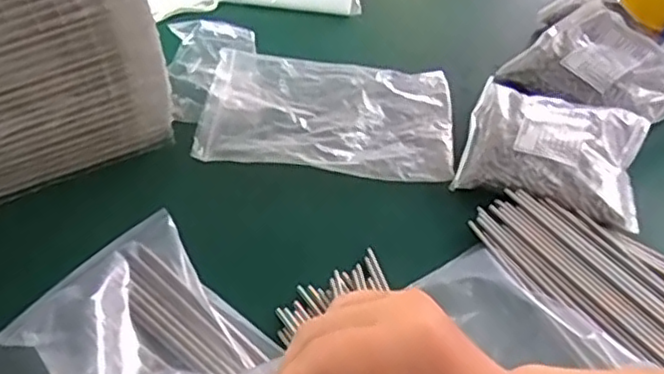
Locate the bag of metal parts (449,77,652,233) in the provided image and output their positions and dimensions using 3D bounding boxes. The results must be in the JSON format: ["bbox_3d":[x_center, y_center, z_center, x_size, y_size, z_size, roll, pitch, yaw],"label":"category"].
[{"bbox_3d":[0.259,-0.052,0.778,0.197,0.035,0.181,17,47,11],"label":"bag of metal parts"}]

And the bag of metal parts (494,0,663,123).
[{"bbox_3d":[0.356,-0.154,0.880,0.174,0.062,0.195,-31,57,-30],"label":"bag of metal parts"}]

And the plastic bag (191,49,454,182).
[{"bbox_3d":[-0.002,-0.089,0.817,0.290,0.024,0.185,5,46,-1],"label":"plastic bag"}]

